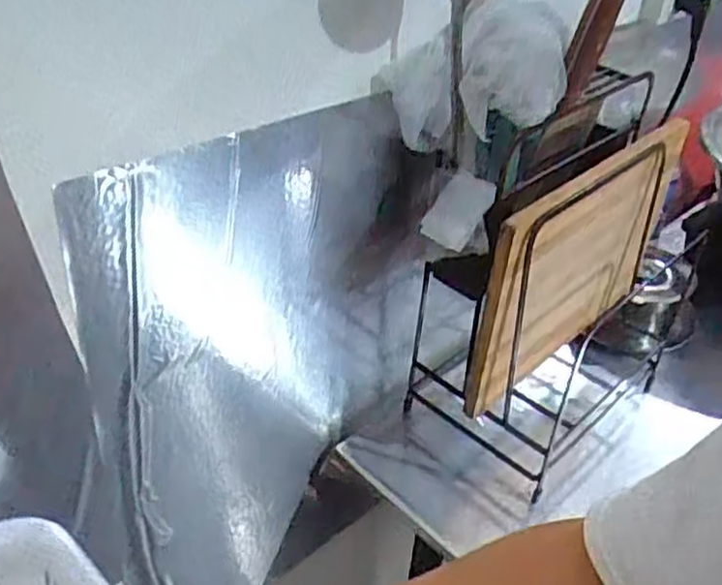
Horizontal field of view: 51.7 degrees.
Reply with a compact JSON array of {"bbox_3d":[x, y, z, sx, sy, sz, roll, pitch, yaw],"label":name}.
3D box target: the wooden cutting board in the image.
[{"bbox_3d":[0.242,-0.038,0.818,0.028,0.236,0.356,30,45,31],"label":"wooden cutting board"}]

